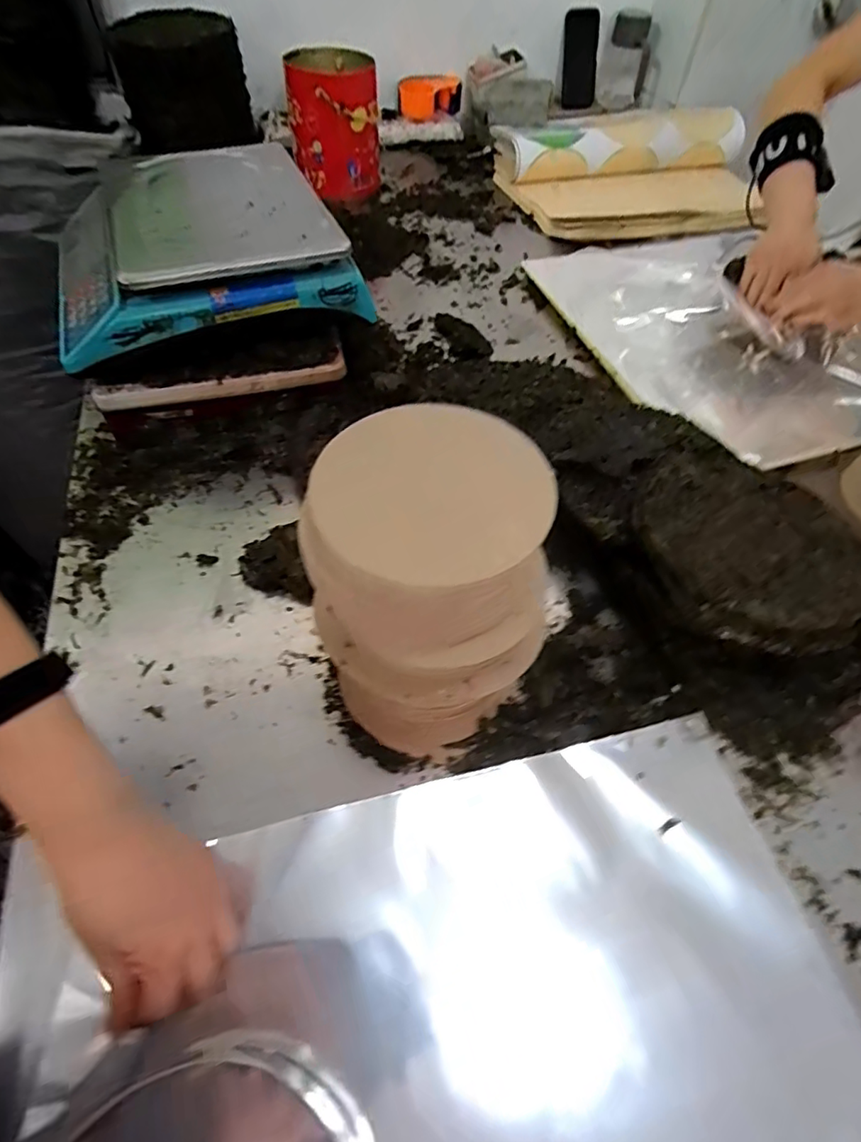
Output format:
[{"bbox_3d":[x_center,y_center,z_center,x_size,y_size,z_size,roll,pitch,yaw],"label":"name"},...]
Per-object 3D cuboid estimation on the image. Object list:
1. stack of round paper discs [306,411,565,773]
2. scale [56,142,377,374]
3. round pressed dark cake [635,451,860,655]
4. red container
[{"bbox_3d":[-0.005,0.017,0.384,0.146,0.228,0.159,-12,56,-11],"label":"stack of round paper discs"},{"bbox_3d":[-0.289,-0.403,0.665,0.342,0.108,0.350,-16,57,-14],"label":"scale"},{"bbox_3d":[0.282,-0.024,0.468,0.189,0.031,0.191,1,55,-2],"label":"round pressed dark cake"},{"bbox_3d":[-0.179,-0.831,1.033,0.165,0.199,0.200,-4,55,-6],"label":"red container"}]

